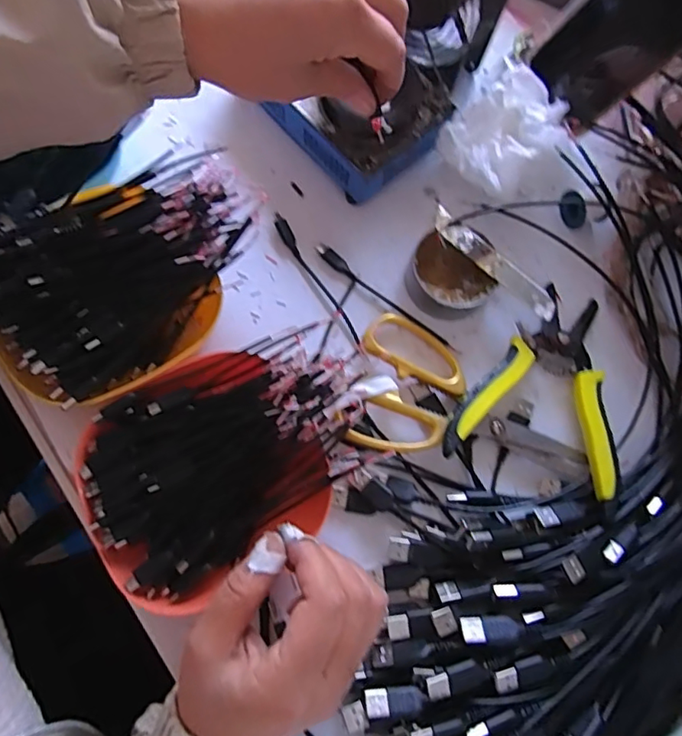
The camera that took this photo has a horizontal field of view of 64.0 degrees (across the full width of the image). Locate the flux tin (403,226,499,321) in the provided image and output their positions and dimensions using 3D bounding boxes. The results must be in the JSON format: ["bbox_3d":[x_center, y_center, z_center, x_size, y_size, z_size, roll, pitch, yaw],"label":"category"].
[{"bbox_3d":[0.078,-0.066,0.393,0.057,0.027,0.056,-4,69,-4],"label":"flux tin"}]

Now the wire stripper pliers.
[{"bbox_3d":[0.140,0.004,0.375,0.110,0.015,0.146,17,69,4],"label":"wire stripper pliers"}]

